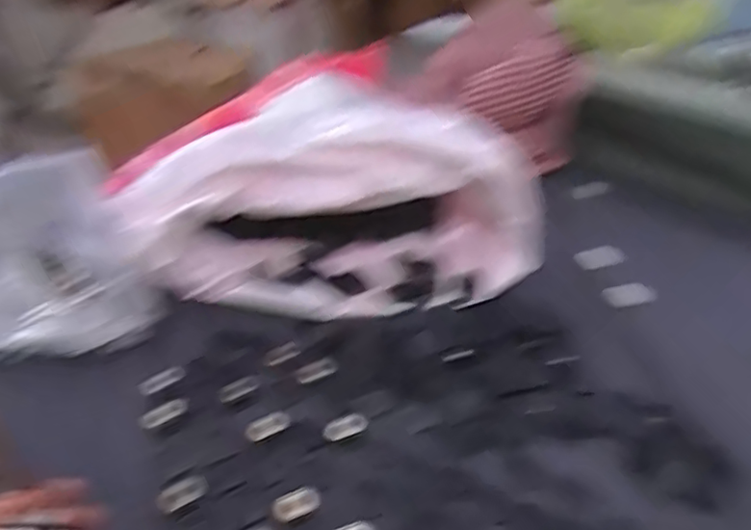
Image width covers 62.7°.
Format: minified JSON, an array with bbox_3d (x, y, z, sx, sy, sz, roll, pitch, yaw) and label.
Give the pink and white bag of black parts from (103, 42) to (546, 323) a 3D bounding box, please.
[{"bbox_3d":[-0.036,-0.069,0.692,0.447,0.183,0.184,-1,33,-8],"label":"pink and white bag of black parts"}]

